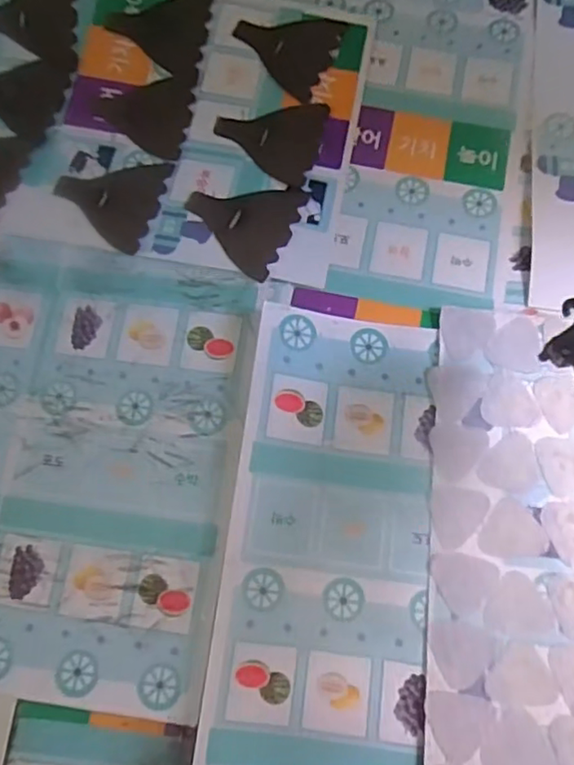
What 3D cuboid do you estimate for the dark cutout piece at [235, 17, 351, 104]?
[{"bbox_3d":[-0.004,-0.411,0.737,0.121,0.005,0.119,25,77,6],"label":"dark cutout piece"}]

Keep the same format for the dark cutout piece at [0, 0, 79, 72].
[{"bbox_3d":[-0.317,-0.437,0.733,0.123,0.016,0.119,-2,76,0],"label":"dark cutout piece"}]

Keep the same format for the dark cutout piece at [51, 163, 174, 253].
[{"bbox_3d":[-0.203,-0.209,0.688,0.120,0.006,0.114,13,71,3],"label":"dark cutout piece"}]

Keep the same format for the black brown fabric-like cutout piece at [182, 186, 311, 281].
[{"bbox_3d":[-0.052,-0.186,0.679,0.122,0.005,0.116,26,72,9],"label":"black brown fabric-like cutout piece"}]

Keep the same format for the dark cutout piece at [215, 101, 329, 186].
[{"bbox_3d":[-0.021,-0.290,0.710,0.123,0.005,0.112,15,72,6],"label":"dark cutout piece"}]

